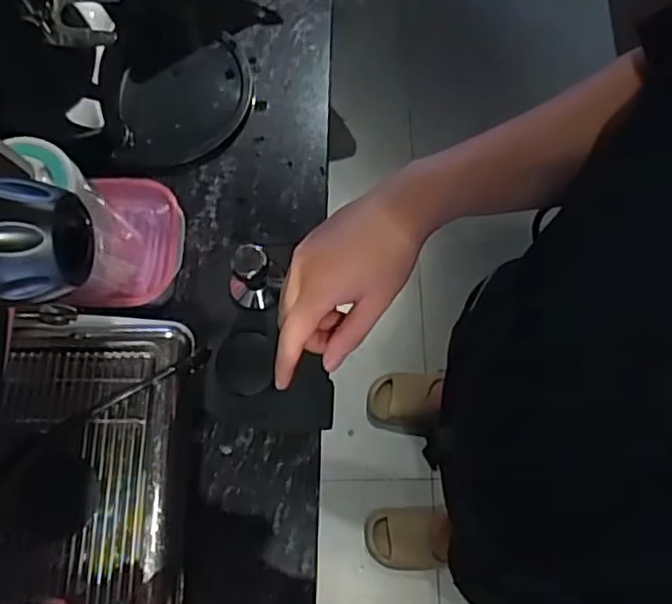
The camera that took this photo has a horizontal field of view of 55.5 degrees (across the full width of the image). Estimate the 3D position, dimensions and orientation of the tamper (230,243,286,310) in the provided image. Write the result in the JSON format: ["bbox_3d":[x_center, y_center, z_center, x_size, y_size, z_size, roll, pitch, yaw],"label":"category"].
[{"bbox_3d":[-0.083,-0.025,0.660,0.059,0.077,0.047,-24,74,-7],"label":"tamper"}]

